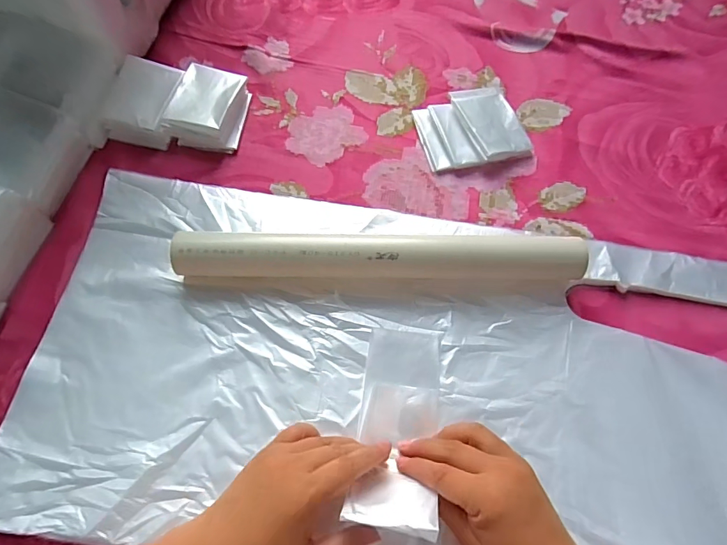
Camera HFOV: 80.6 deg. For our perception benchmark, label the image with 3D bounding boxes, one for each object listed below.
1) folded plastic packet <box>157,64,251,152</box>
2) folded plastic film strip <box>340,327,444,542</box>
[{"bbox_3d":[-0.168,-0.182,0.468,0.073,0.031,0.090,7,66,4],"label":"folded plastic packet"},{"bbox_3d":[0.030,0.118,0.335,0.065,0.040,0.155,7,44,4],"label":"folded plastic film strip"}]

